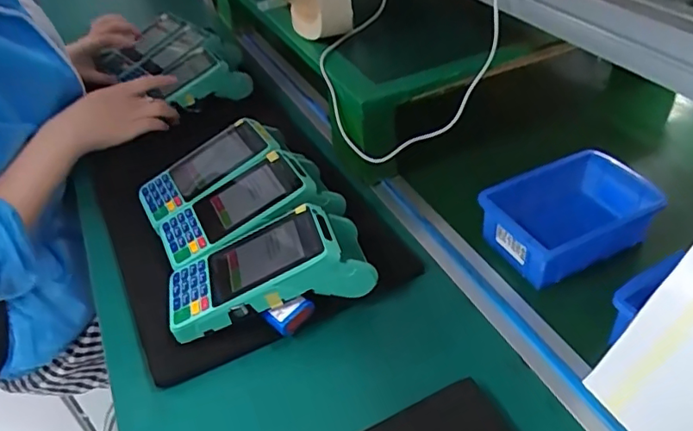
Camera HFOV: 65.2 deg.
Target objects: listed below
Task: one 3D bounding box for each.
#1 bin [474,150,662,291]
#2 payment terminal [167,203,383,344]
[{"bbox_3d":[0.214,-0.001,0.511,0.157,0.065,0.098,-22,43,-16],"label":"bin"},{"bbox_3d":[-0.069,0.050,0.474,0.175,0.071,0.078,-14,41,-7],"label":"payment terminal"}]

